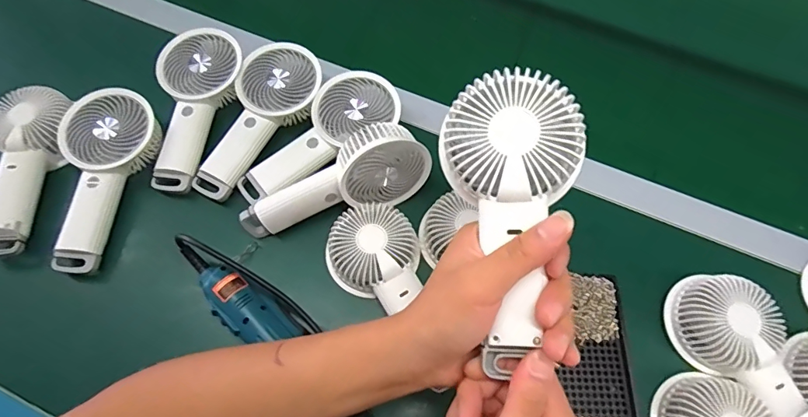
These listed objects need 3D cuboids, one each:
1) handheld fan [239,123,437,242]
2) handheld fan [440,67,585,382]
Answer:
[{"bbox_3d":[-0.066,-0.022,0.440,0.187,0.087,0.049,-24,68,2],"label":"handheld fan"},{"bbox_3d":[0.068,0.006,0.274,0.081,0.041,0.166,1,89,-1],"label":"handheld fan"}]

